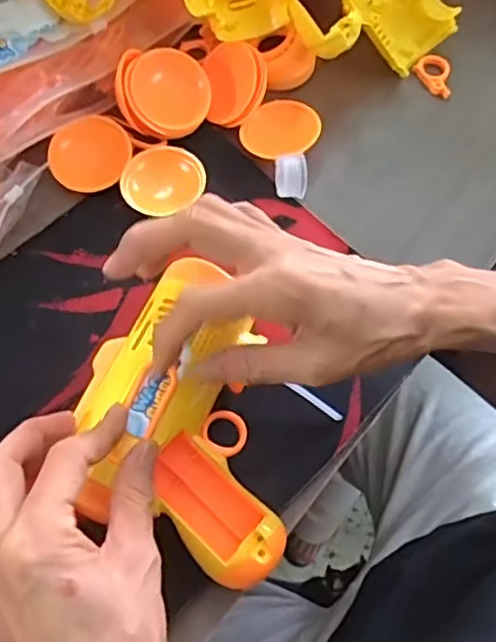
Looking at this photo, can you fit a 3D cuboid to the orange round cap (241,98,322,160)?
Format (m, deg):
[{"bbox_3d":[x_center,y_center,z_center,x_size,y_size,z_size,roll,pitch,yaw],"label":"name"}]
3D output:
[{"bbox_3d":[0.023,-0.134,0.447,0.053,0.010,0.045,-38,73,-18],"label":"orange round cap"}]

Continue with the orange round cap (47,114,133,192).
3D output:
[{"bbox_3d":[-0.105,-0.113,0.433,0.050,0.017,0.051,1,66,-2],"label":"orange round cap"}]

